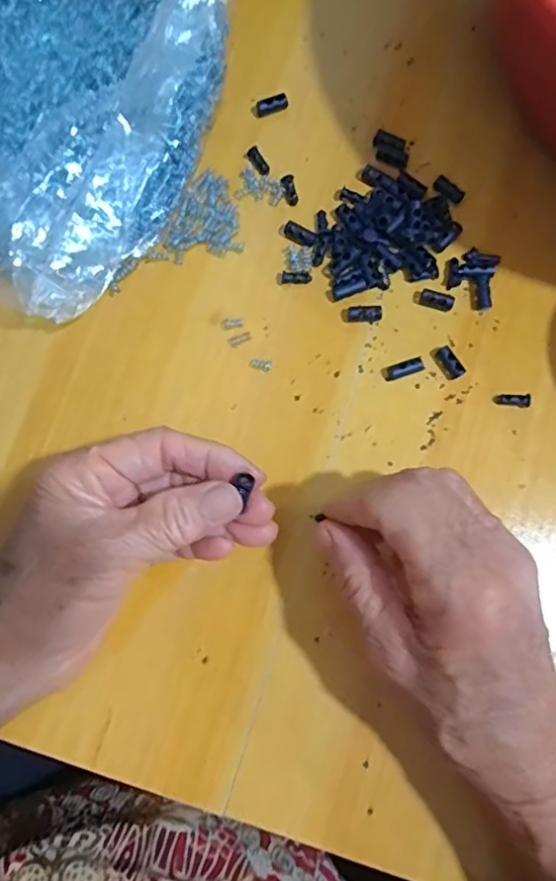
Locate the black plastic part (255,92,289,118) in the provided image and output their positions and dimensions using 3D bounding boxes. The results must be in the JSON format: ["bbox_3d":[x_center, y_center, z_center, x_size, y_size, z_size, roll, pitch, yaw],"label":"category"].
[{"bbox_3d":[-0.003,-0.198,0.333,0.019,0.008,0.007,-12,80,-3],"label":"black plastic part"}]

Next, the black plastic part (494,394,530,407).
[{"bbox_3d":[0.126,-0.022,0.303,0.020,0.004,0.007,3,80,0],"label":"black plastic part"}]

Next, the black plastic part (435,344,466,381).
[{"bbox_3d":[0.094,-0.042,0.306,0.009,0.007,0.018,-32,82,-6],"label":"black plastic part"}]

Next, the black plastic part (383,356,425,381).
[{"bbox_3d":[0.068,-0.039,0.306,0.021,0.006,0.007,-17,80,-4],"label":"black plastic part"}]

